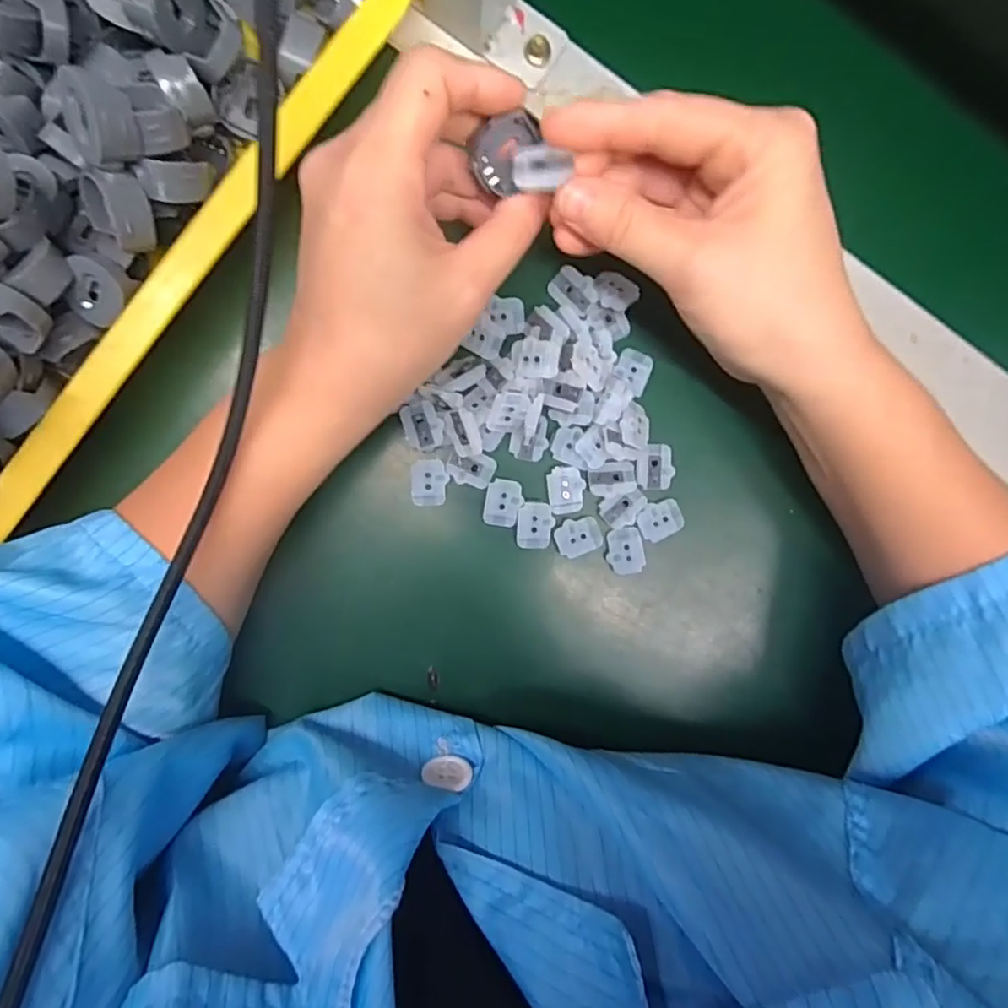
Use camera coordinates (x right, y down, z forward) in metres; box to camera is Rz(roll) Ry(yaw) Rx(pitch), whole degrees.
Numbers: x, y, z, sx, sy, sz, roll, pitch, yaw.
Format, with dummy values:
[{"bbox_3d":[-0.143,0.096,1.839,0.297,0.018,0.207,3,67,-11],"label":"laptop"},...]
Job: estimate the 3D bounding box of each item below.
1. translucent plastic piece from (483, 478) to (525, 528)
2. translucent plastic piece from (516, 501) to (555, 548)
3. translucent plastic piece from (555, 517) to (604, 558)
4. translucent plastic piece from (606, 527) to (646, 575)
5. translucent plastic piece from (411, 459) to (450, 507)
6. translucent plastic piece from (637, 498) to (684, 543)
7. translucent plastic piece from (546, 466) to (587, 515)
[{"bbox_3d":[0.000,0.000,0.279,0.017,0.004,0.022,11,91,0],"label":"translucent plastic piece"},{"bbox_3d":[0.015,0.010,0.280,0.016,0.004,0.022,7,91,0],"label":"translucent plastic piece"},{"bbox_3d":[0.035,0.015,0.283,0.022,0.006,0.016,-25,91,1],"label":"translucent plastic piece"},{"bbox_3d":[0.057,0.022,0.285,0.017,0.006,0.021,-8,91,1],"label":"translucent plastic piece"},{"bbox_3d":[-0.034,-0.010,0.275,0.017,0.004,0.021,2,91,1],"label":"translucent plastic piece"},{"bbox_3d":[0.074,0.007,0.286,0.022,0.005,0.017,-28,91,1],"label":"translucent plastic piece"},{"bbox_3d":[0.029,-0.006,0.280,0.017,0.004,0.022,-7,91,1],"label":"translucent plastic piece"}]

